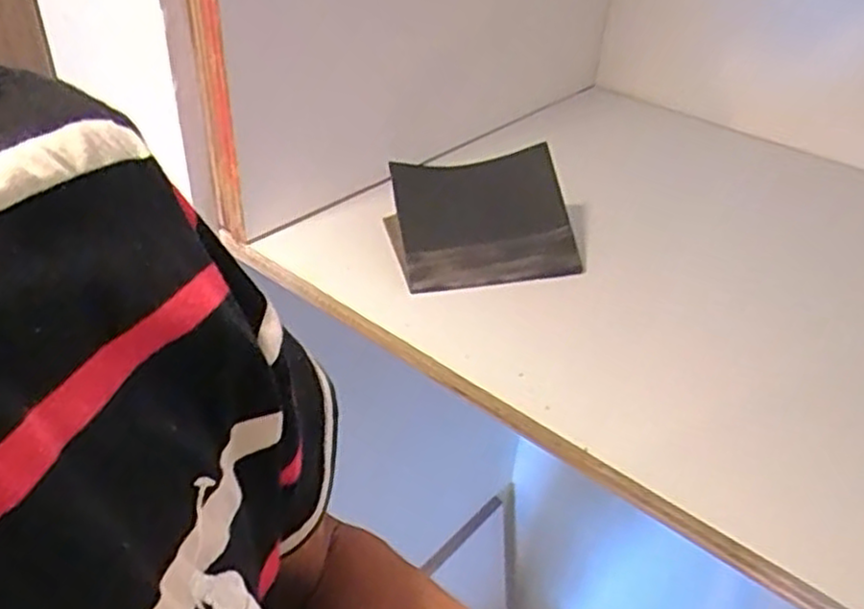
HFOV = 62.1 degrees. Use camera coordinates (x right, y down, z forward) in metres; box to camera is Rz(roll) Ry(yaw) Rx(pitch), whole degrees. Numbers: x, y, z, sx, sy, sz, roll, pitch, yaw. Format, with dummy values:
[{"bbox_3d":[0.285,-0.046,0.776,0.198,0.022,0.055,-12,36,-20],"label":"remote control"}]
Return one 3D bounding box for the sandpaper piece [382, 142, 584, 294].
[{"bbox_3d":[0.040,-0.066,0.559,0.136,0.059,0.095,-6,38,-14],"label":"sandpaper piece"}]

